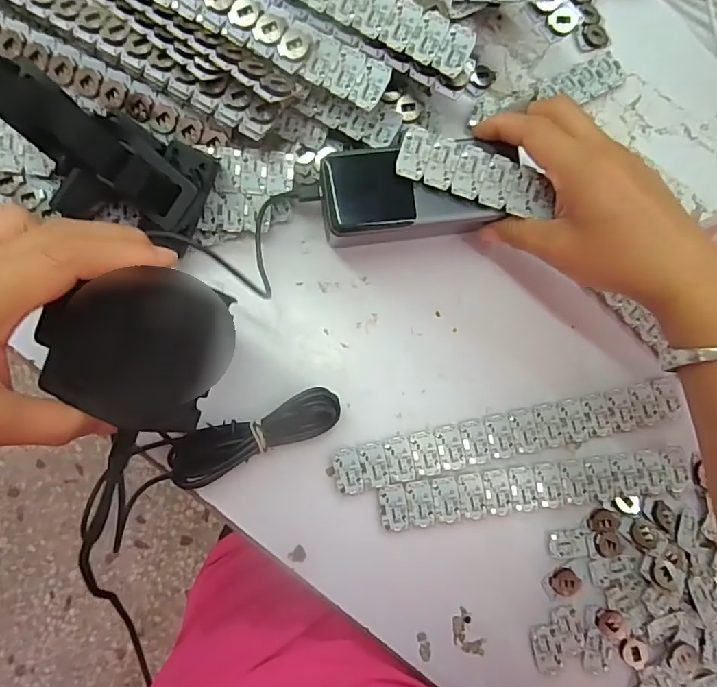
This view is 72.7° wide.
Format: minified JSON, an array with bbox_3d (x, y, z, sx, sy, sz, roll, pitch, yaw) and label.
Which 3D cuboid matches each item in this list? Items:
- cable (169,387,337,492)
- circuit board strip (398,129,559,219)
[{"bbox_3d":[-0.067,0.060,0.320,0.112,0.027,0.032,-21,84,-6],"label":"cable"},{"bbox_3d":[0.073,-0.105,0.303,0.096,0.009,0.029,18,82,-4],"label":"circuit board strip"}]

